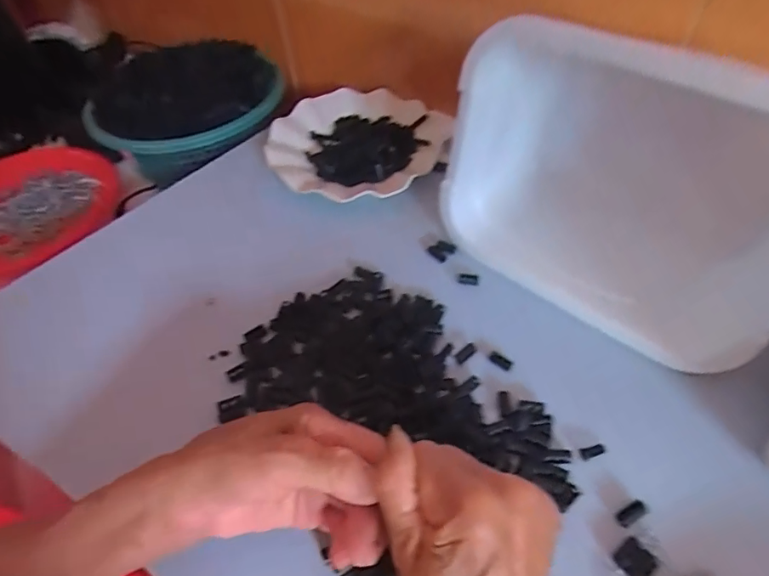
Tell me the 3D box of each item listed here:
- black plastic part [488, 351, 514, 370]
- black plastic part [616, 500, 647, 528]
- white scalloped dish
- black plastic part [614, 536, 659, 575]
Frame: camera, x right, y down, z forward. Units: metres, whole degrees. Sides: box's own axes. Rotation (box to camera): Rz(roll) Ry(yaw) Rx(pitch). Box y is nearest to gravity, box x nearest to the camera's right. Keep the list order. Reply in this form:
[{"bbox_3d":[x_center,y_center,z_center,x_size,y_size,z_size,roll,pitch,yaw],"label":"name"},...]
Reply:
[{"bbox_3d":[0.087,0.055,0.361,0.018,0.004,0.009,26,58,24],"label":"black plastic part"},{"bbox_3d":[0.148,0.135,0.288,0.019,0.004,0.009,-26,53,-15],"label":"black plastic part"},{"bbox_3d":[-0.034,-0.155,0.510,0.180,0.025,0.162,26,58,24],"label":"white scalloped dish"},{"bbox_3d":[0.143,0.155,0.273,0.020,0.004,0.019,-35,56,-22],"label":"black plastic part"}]

